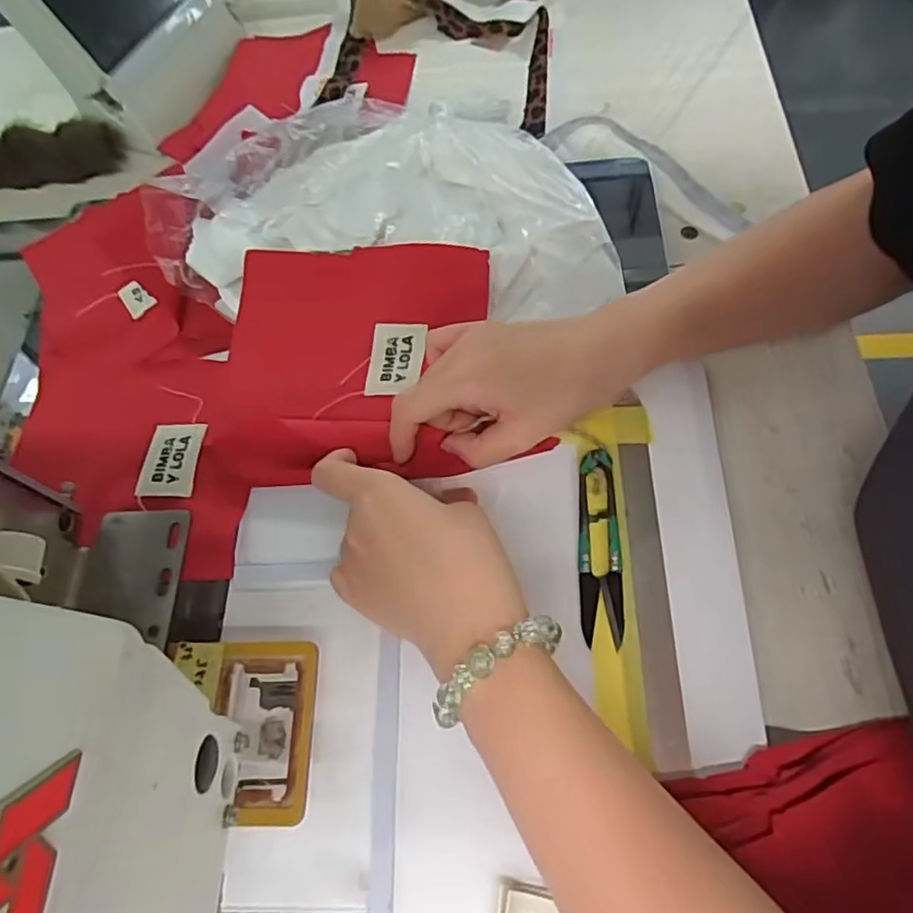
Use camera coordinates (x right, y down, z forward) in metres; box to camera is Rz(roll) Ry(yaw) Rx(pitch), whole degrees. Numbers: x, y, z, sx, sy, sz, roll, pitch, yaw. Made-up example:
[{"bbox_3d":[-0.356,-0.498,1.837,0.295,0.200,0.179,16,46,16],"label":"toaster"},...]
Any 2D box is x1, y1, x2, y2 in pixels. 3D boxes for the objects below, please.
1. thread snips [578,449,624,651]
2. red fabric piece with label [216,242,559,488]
[{"bbox_3d":[0.076,0.046,0.337,0.022,0.011,0.102,0,65,4],"label":"thread snips"},{"bbox_3d":[-0.066,-0.061,0.391,0.167,0.042,0.154,-1,65,3],"label":"red fabric piece with label"}]

